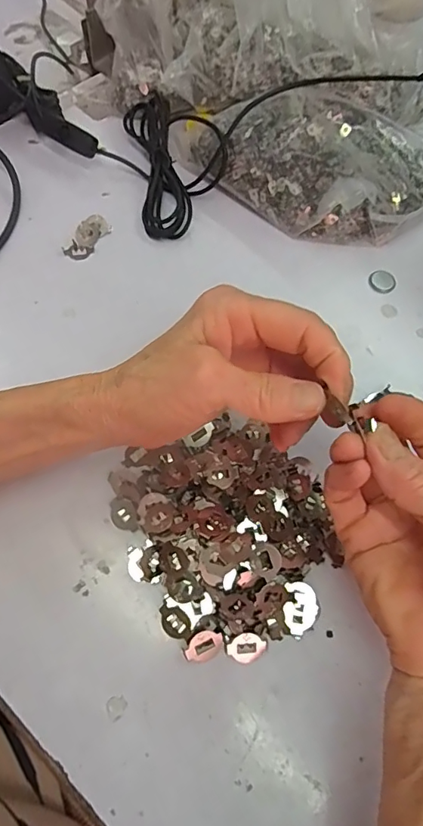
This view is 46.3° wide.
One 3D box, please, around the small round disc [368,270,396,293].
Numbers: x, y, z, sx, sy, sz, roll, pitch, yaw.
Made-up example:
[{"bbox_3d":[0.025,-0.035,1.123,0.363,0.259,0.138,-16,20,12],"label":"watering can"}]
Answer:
[{"bbox_3d":[0.127,-0.098,0.367,0.019,0.004,0.020,1,64,-3],"label":"small round disc"}]

